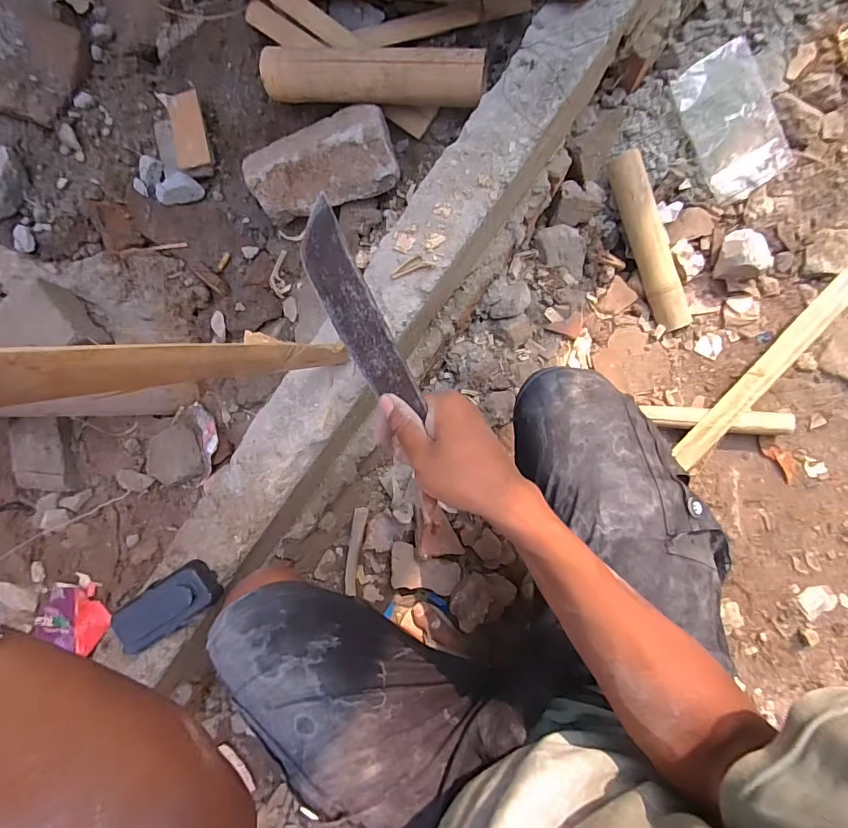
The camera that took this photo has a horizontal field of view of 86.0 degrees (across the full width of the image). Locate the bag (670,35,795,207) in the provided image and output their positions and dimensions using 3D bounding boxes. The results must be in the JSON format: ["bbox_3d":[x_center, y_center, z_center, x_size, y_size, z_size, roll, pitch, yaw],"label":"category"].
[{"bbox_3d":[0.492,-0.462,0.721,0.140,0.013,0.213,-31,100,1],"label":"bag"}]

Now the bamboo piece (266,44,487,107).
[{"bbox_3d":[-0.065,-0.406,0.546,0.279,0.048,0.061,10,89,12],"label":"bamboo piece"}]

